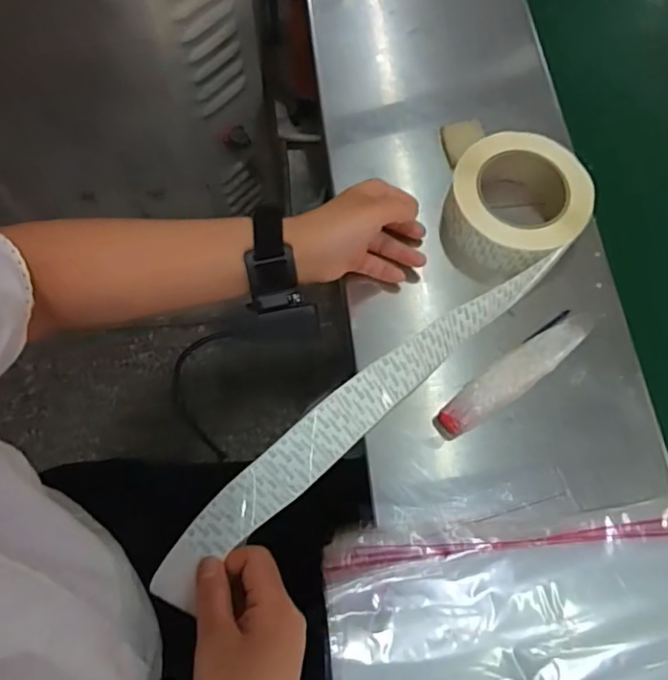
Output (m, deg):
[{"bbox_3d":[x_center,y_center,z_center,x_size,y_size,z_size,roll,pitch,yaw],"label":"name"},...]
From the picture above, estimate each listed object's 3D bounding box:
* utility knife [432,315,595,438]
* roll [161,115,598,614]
[{"bbox_3d":[0.153,0.025,0.467,0.163,0.018,0.031,-35,75,-14],"label":"utility knife"},{"bbox_3d":[0.045,-0.014,0.454,0.140,0.062,0.448,38,70,11],"label":"roll"}]

